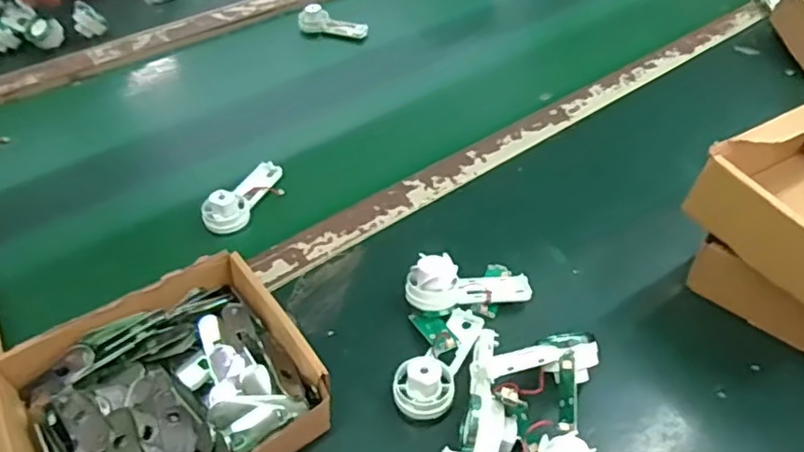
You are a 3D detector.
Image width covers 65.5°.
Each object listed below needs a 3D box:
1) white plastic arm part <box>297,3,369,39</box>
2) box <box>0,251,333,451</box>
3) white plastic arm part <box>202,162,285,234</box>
[{"bbox_3d":[-0.090,-0.268,0.815,0.092,0.024,0.035,11,46,12],"label":"white plastic arm part"},{"bbox_3d":[-0.147,0.113,0.393,0.171,0.054,0.155,-26,50,-24],"label":"box"},{"bbox_3d":[-0.139,-0.032,0.567,0.037,0.028,0.098,19,48,19],"label":"white plastic arm part"}]

